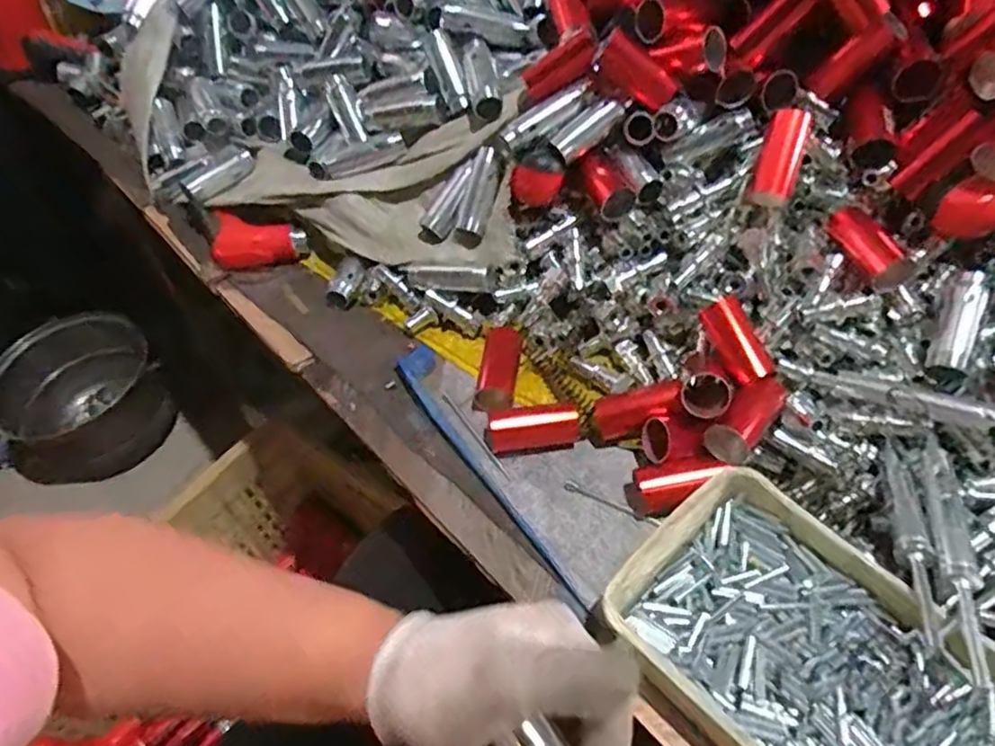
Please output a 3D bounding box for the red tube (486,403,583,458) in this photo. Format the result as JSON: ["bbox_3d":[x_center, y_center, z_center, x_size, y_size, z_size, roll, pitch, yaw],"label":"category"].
[{"bbox_3d":[0.026,0.042,0.469,0.066,0.025,0.025,-9,51,-2],"label":"red tube"}]

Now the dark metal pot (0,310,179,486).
[{"bbox_3d":[-0.741,0.048,1.165,0.276,0.165,0.218,-36,57,-22],"label":"dark metal pot"}]

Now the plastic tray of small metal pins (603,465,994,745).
[{"bbox_3d":[0.168,0.155,0.348,0.137,0.037,0.201,-40,58,-24],"label":"plastic tray of small metal pins"}]

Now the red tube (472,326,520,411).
[{"bbox_3d":[0.001,-0.005,0.505,0.028,0.022,0.074,6,52,9],"label":"red tube"}]

